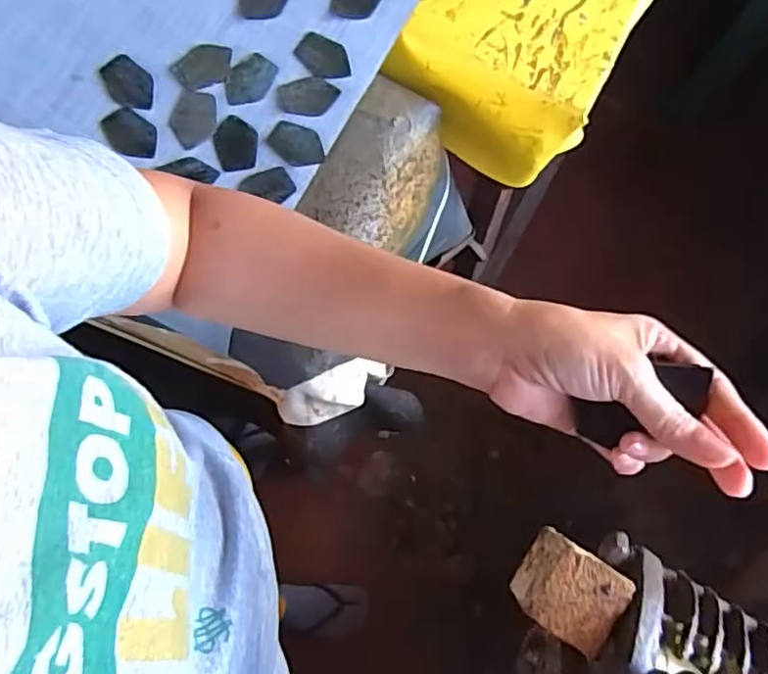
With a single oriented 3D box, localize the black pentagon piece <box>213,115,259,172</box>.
[{"bbox_3d":[-0.133,-0.173,0.555,0.038,0.004,0.054,-9,74,-4],"label":"black pentagon piece"}]

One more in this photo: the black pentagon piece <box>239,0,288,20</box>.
[{"bbox_3d":[-0.113,-0.317,0.582,0.039,0.004,0.053,22,74,6],"label":"black pentagon piece"}]

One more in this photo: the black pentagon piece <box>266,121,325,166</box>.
[{"bbox_3d":[-0.077,-0.173,0.557,0.053,0.006,0.036,43,77,11],"label":"black pentagon piece"}]

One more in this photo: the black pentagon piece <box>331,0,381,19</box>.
[{"bbox_3d":[-0.027,-0.324,0.597,0.038,0.004,0.047,26,75,7],"label":"black pentagon piece"}]

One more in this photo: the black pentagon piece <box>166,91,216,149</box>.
[{"bbox_3d":[-0.172,-0.196,0.557,0.039,0.008,0.054,27,75,7],"label":"black pentagon piece"}]

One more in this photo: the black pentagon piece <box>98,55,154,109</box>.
[{"bbox_3d":[-0.227,-0.225,0.554,0.038,0.004,0.050,-31,96,-2],"label":"black pentagon piece"}]

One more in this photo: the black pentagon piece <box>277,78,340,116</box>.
[{"bbox_3d":[-0.069,-0.219,0.566,0.054,0.007,0.036,1,73,-1],"label":"black pentagon piece"}]

